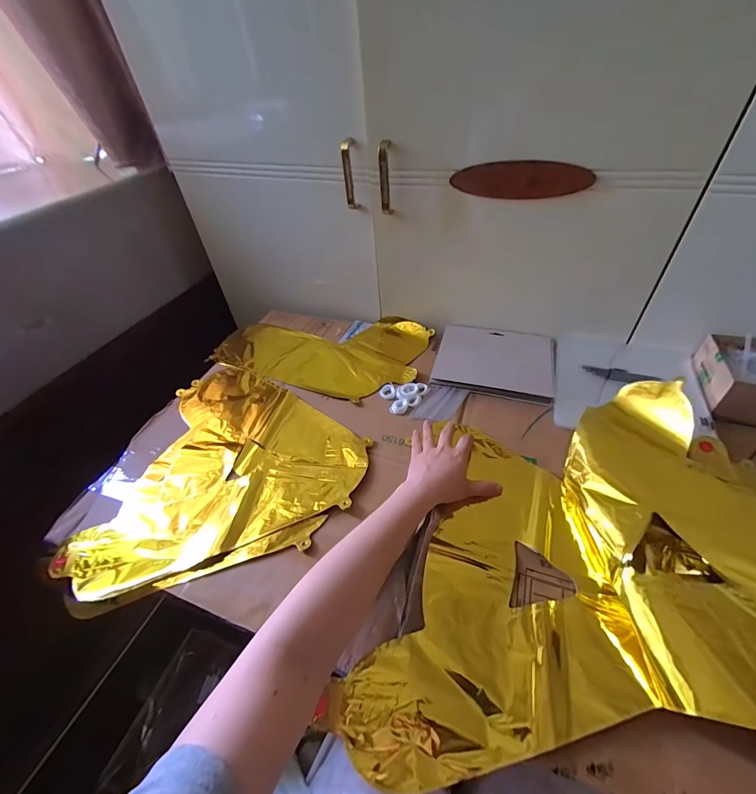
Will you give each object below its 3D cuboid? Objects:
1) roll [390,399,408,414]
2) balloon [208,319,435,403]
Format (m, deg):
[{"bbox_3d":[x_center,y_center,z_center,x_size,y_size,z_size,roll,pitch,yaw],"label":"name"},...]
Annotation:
[{"bbox_3d":[0.034,0.014,0.588,0.026,0.006,0.028,-2,45,2],"label":"roll"},{"bbox_3d":[-0.109,-0.104,0.725,0.390,0.022,0.241,17,49,20],"label":"balloon"}]

